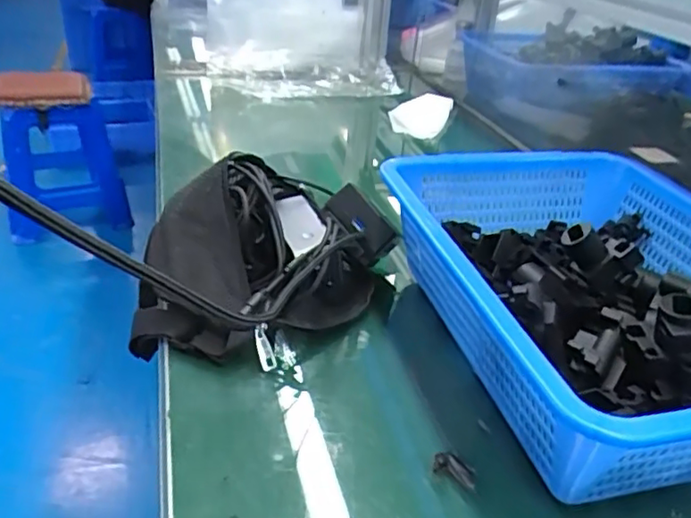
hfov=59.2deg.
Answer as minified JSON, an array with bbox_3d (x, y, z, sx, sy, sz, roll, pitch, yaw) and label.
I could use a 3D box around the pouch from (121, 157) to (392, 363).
[{"bbox_3d":[-0.075,-0.007,0.580,0.238,0.122,0.175,-22,39,-36],"label":"pouch"}]

